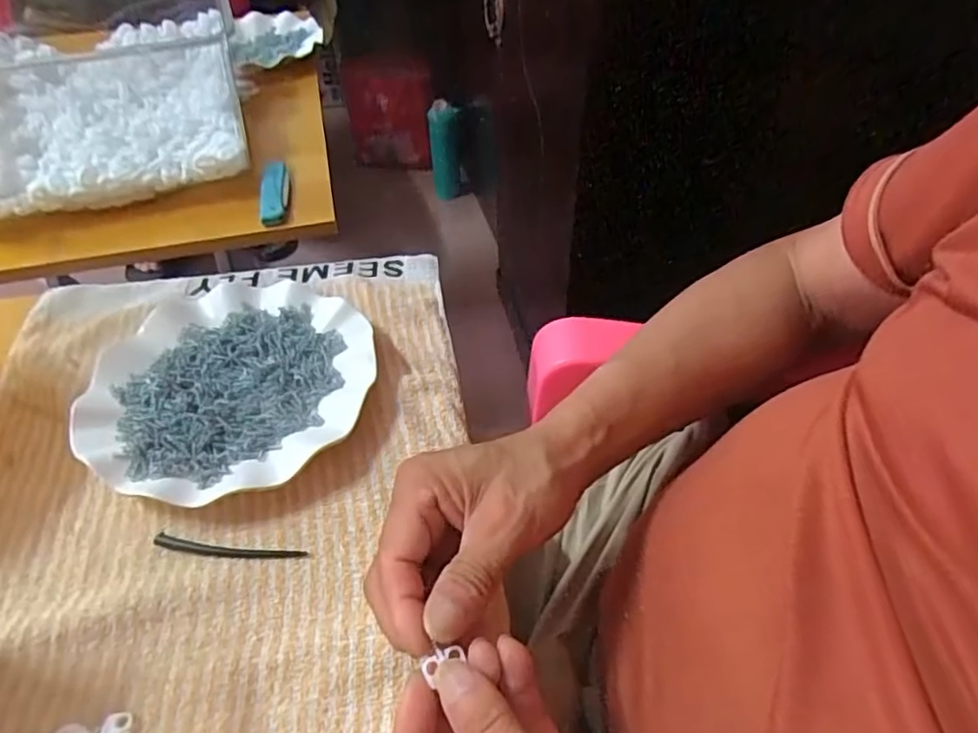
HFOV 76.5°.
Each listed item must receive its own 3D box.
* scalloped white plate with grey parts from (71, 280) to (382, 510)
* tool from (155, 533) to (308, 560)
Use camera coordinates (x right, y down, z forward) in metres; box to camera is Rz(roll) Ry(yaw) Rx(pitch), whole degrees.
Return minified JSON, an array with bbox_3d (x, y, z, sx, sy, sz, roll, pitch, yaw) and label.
[{"bbox_3d":[-0.169,0.013,0.416,0.174,0.027,0.179,-1,46,1],"label":"scalloped white plate with grey parts"},{"bbox_3d":[-0.146,0.102,0.346,0.086,0.005,0.010,5,47,6],"label":"tool"}]

